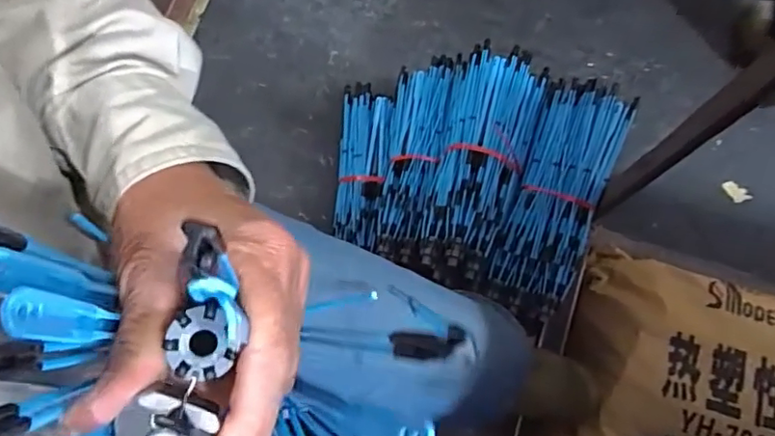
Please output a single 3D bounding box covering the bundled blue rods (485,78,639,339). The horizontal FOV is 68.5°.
[{"bbox_3d":[0.227,-0.025,0.752,0.113,0.063,0.315,19,77,6],"label":"bundled blue rods"}]

